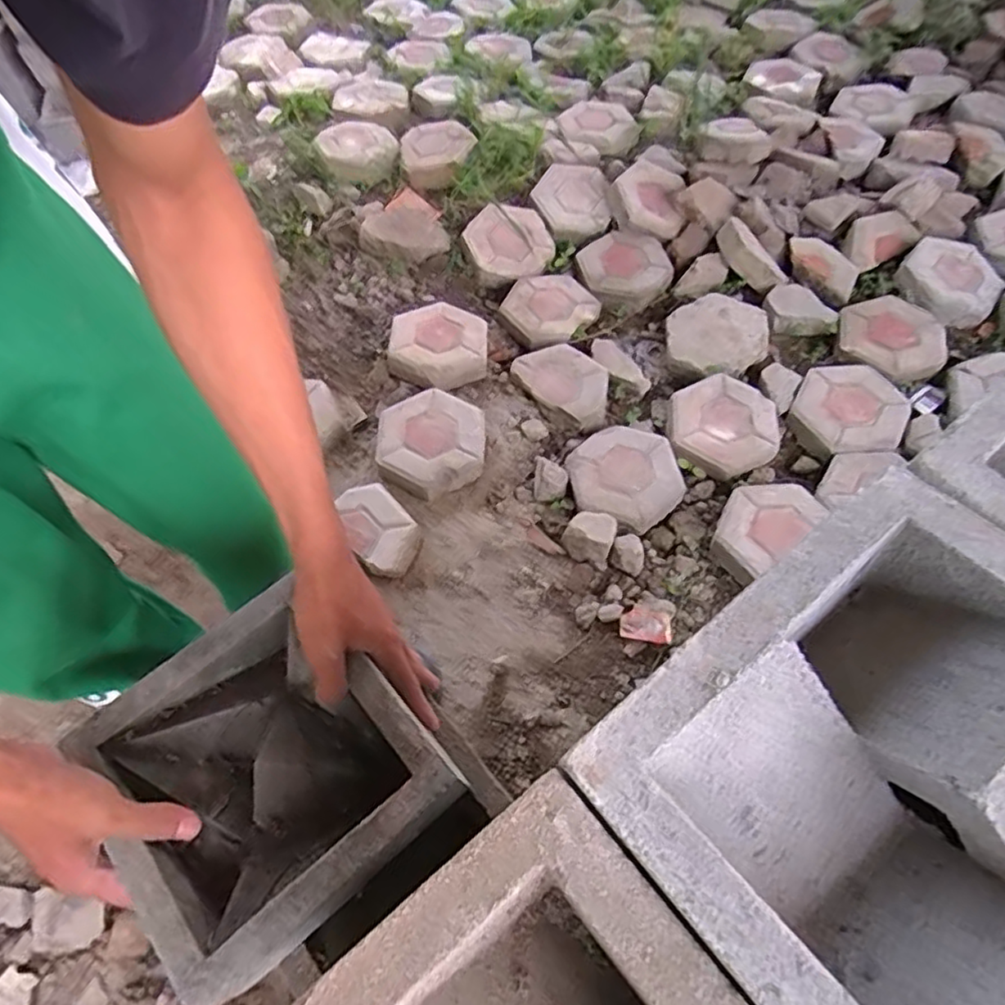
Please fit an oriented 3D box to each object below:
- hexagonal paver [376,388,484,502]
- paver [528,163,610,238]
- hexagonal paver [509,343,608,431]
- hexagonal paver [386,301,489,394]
[{"bbox_3d":[-0.136,-0.117,1.218,0.201,0.059,0.214,-1,59,2],"label":"hexagonal paver"},{"bbox_3d":[0.166,-0.724,1.514,0.168,0.051,0.195,-19,65,-8],"label":"paver"},{"bbox_3d":[0.130,-0.249,1.293,0.221,0.046,0.144,41,71,18],"label":"hexagonal paver"},{"bbox_3d":[-0.135,-0.330,1.330,0.208,0.065,0.223,-5,59,-1],"label":"hexagonal paver"}]

